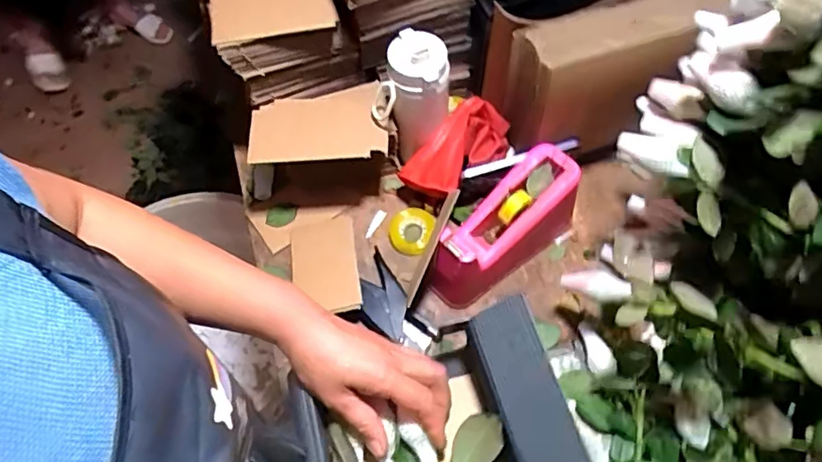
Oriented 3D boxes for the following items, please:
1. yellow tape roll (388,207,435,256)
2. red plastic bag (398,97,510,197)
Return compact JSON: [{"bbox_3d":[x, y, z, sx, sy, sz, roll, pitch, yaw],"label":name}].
[{"bbox_3d":[-0.001,-0.001,0.755,0.053,0.032,0.060,17,64,13],"label":"yellow tape roll"},{"bbox_3d":[0.060,-0.102,0.734,0.142,0.051,0.076,-36,65,-15],"label":"red plastic bag"}]

